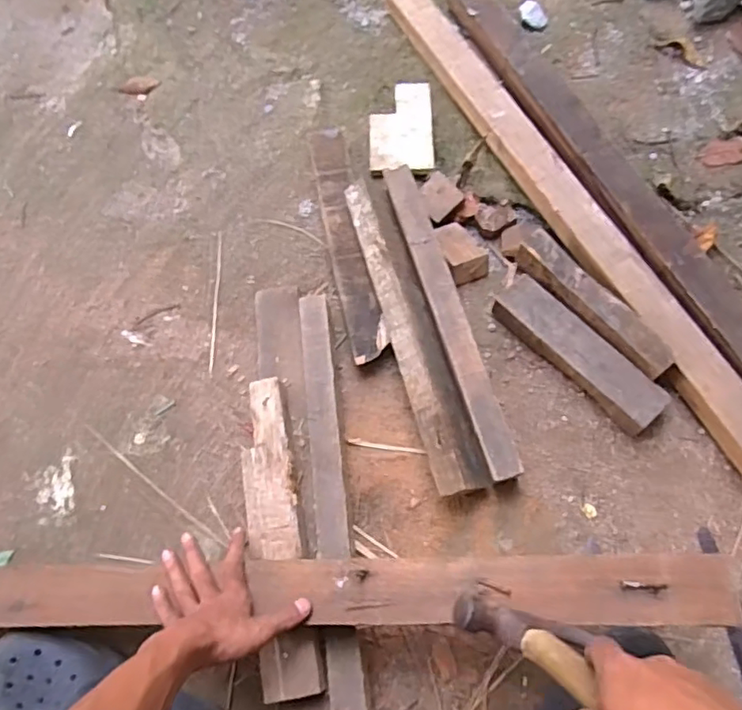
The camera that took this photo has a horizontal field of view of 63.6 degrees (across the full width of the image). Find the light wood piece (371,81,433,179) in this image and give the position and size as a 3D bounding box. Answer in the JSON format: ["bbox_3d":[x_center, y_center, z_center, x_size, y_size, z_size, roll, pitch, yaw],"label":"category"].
[{"bbox_3d":[0.050,-0.365,0.973,0.100,0.023,0.184,0,69,0],"label":"light wood piece"}]

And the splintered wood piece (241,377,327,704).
[{"bbox_3d":[-0.109,0.193,0.676,0.060,0.023,0.342,-10,70,-4],"label":"splintered wood piece"}]

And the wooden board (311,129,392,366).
[{"bbox_3d":[-0.036,-0.171,0.863,0.057,0.019,0.381,-14,70,5],"label":"wooden board"}]

